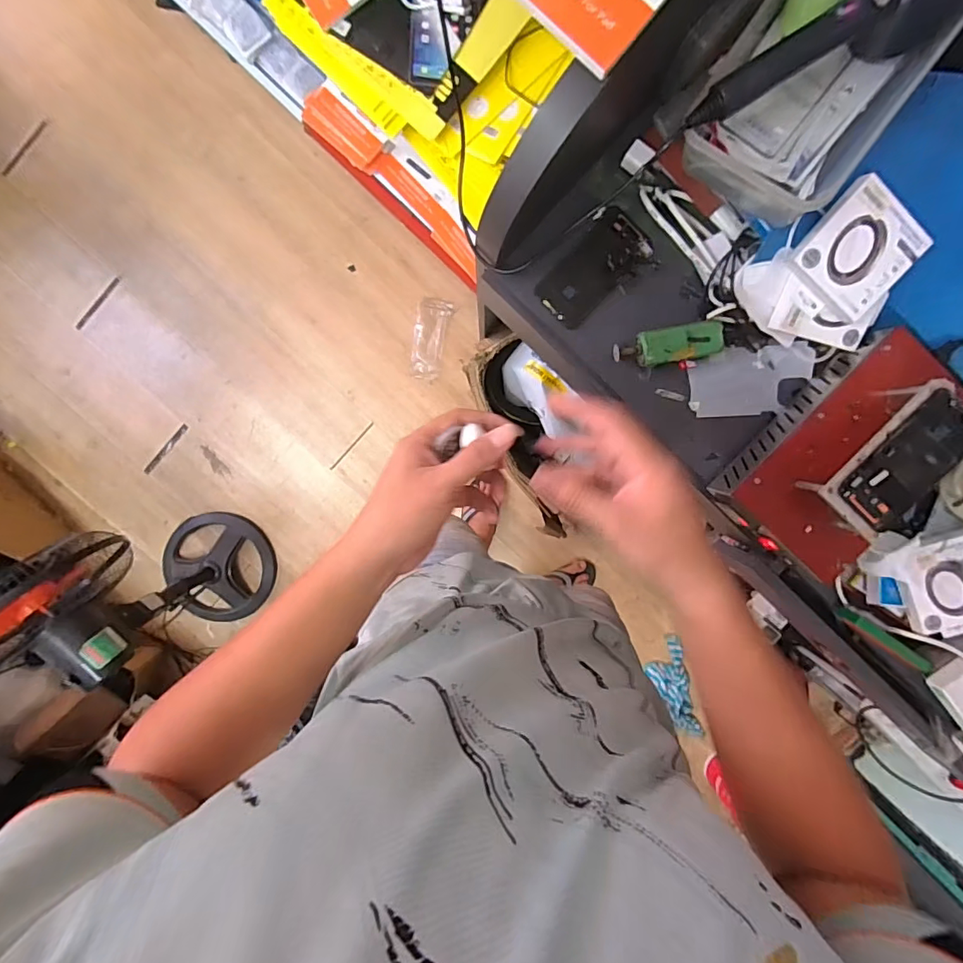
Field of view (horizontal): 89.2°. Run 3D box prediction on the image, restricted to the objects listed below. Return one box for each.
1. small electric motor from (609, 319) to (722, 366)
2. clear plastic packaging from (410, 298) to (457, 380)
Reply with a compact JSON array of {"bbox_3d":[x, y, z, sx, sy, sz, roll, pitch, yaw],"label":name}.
[{"bbox_3d":[0.236,-0.170,0.605,0.137,0.032,0.042,-10,97,-4],"label":"small electric motor"},{"bbox_3d":[-0.146,-0.399,1.370,0.100,0.018,0.219,16,96,-1],"label":"clear plastic packaging"}]

